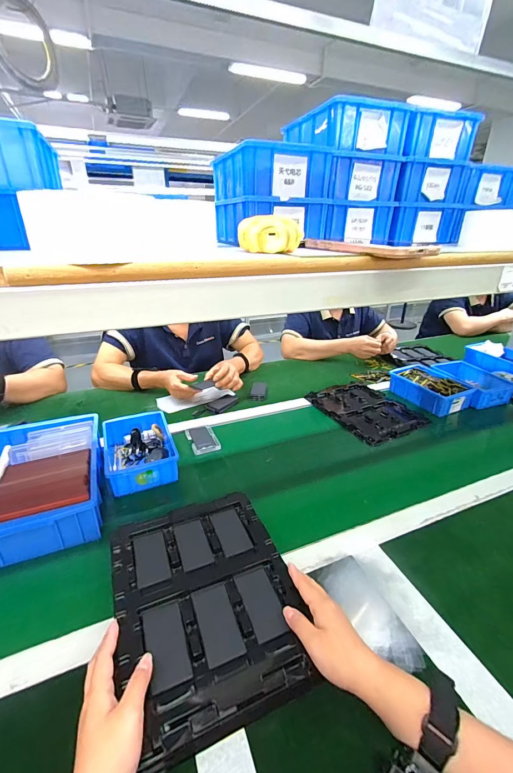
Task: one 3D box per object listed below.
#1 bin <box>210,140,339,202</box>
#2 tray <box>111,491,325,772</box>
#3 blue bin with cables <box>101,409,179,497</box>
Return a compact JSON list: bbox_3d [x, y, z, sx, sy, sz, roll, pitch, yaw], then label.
[{"bbox_3d":[0.015,-0.319,0.517,0.128,0.057,0.168,-11,28,-22],"label":"bin"},{"bbox_3d":[-0.068,0.267,0.442,0.211,0.028,0.280,-9,28,-19],"label":"tray"},{"bbox_3d":[-0.251,0.134,0.724,0.133,0.057,0.215,-11,28,-22],"label":"blue bin with cables"}]

